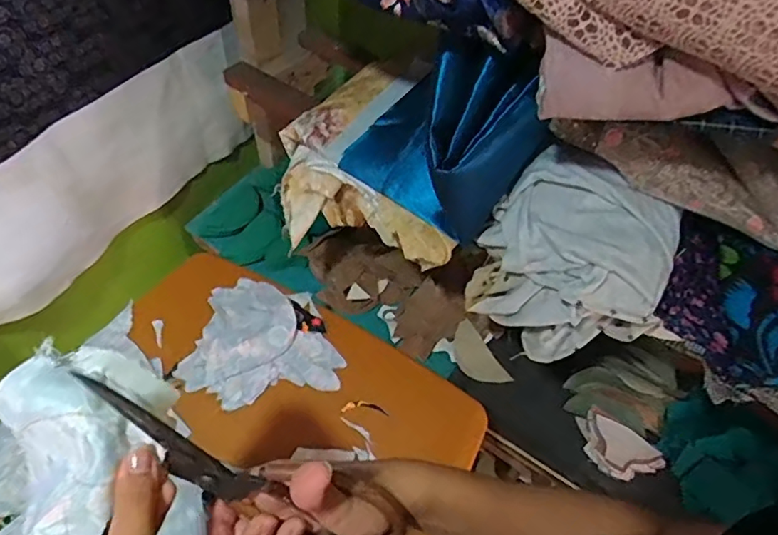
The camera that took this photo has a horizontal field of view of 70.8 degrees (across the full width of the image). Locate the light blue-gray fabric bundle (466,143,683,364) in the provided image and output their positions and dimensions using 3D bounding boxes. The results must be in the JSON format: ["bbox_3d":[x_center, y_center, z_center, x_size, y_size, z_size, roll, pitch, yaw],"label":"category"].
[{"bbox_3d":[0.196,-0.007,0.587,0.179,0.162,0.131,31,57,16],"label":"light blue-gray fabric bundle"}]

